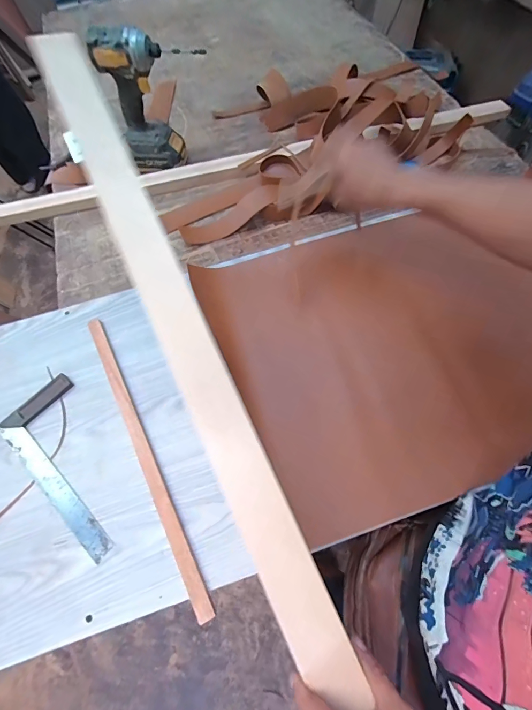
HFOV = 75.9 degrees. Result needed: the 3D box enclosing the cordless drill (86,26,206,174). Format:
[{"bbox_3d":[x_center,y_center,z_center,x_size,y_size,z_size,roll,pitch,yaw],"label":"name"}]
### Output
[{"bbox_3d":[-0.230,-0.481,0.669,0.141,0.232,0.067,-11,64,-3],"label":"cordless drill"}]

